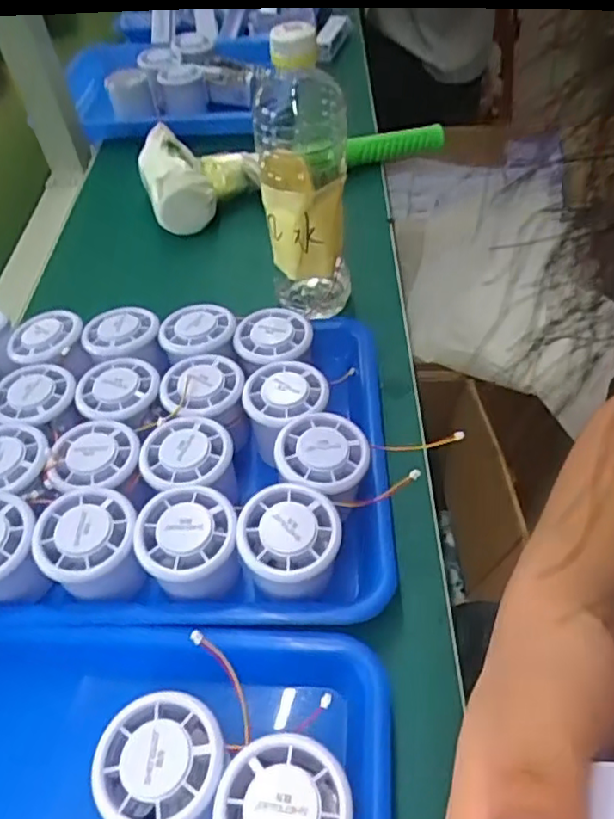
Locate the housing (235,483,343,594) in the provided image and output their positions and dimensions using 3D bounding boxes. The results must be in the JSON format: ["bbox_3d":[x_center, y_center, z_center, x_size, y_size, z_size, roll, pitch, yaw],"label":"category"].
[{"bbox_3d":[-0.009,0.078,0.358,0.056,0.044,0.058,4,49,8],"label":"housing"}]

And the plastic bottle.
[{"bbox_3d":[-0.001,-0.167,0.476,0.067,0.222,0.059,-4,48,3],"label":"plastic bottle"}]

